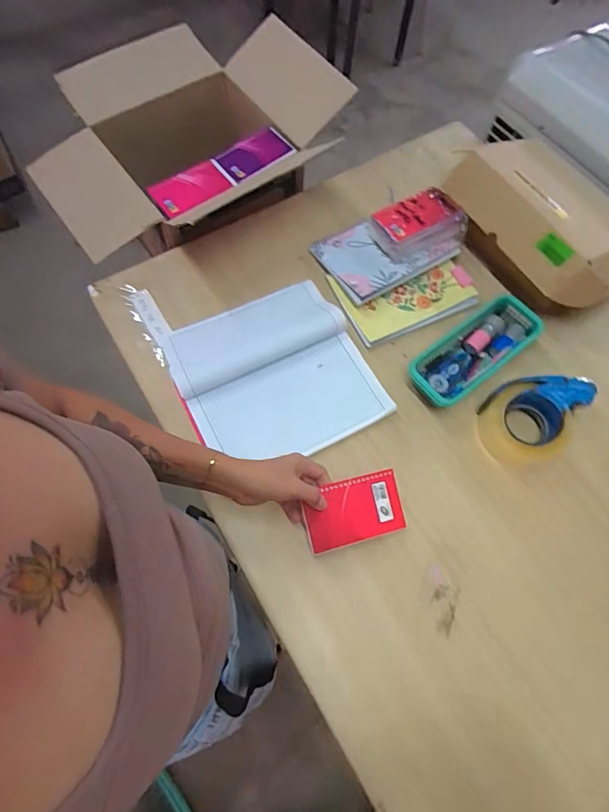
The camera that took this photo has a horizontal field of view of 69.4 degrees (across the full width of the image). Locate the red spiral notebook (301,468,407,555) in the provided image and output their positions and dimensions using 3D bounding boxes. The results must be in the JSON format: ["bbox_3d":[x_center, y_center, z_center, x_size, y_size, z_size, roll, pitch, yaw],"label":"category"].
[{"bbox_3d":[0.066,0.137,0.573,0.129,0.007,0.080,-11,83,-14],"label":"red spiral notebook"}]

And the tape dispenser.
[{"bbox_3d":[0.334,0.010,0.635,0.163,0.056,0.122,-37,73,-16],"label":"tape dispenser"}]

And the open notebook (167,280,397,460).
[{"bbox_3d":[-0.048,-0.048,0.670,0.272,0.029,0.264,-22,70,-11],"label":"open notebook"}]

